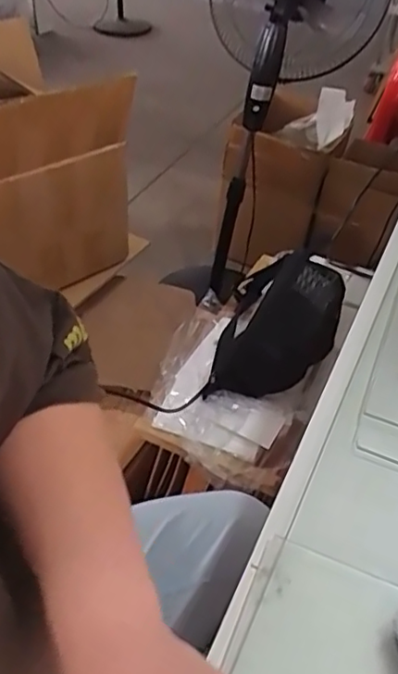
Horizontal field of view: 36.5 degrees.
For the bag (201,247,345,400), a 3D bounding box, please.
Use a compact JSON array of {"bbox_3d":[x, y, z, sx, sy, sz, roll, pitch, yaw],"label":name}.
[{"bbox_3d":[0.121,-0.020,0.905,0.164,0.098,0.313,11,43,6],"label":"bag"}]

